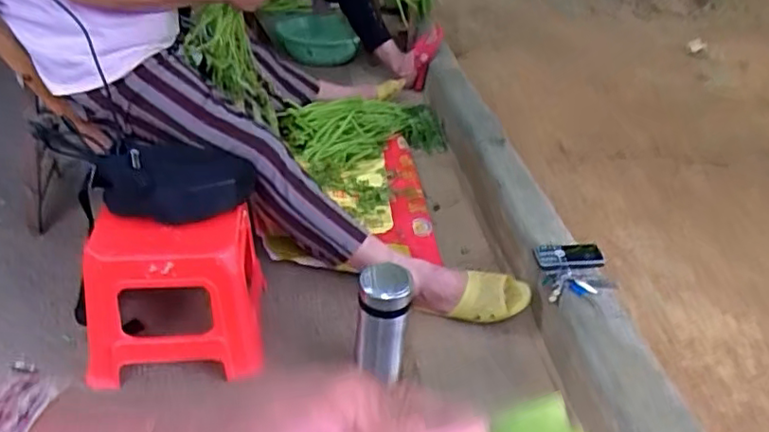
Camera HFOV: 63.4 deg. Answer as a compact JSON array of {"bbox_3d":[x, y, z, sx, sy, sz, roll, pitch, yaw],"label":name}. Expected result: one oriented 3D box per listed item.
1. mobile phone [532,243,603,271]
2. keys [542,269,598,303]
[{"bbox_3d":[0.335,0.074,1.134,0.120,0.010,0.052,-5,56,-2],"label":"mobile phone"},{"bbox_3d":[0.326,0.124,1.093,0.076,0.035,0.056,1,36,-2],"label":"keys"}]

